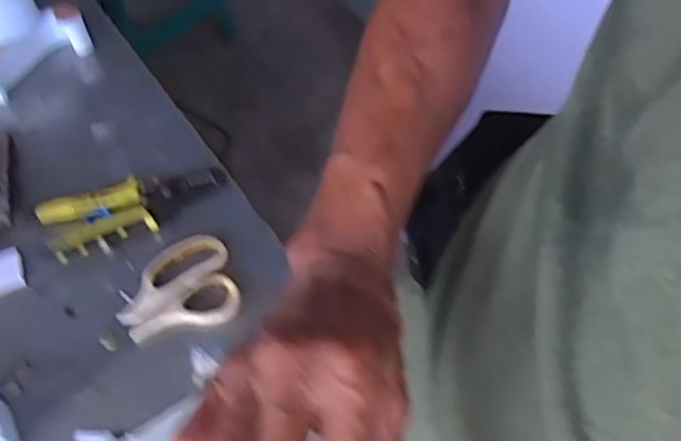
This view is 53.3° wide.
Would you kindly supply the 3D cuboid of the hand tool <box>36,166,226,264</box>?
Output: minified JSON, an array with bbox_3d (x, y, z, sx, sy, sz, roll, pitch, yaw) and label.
[{"bbox_3d":[-0.183,-0.017,0.606,0.157,0.020,0.060,-23,61,-15],"label":"hand tool"}]

